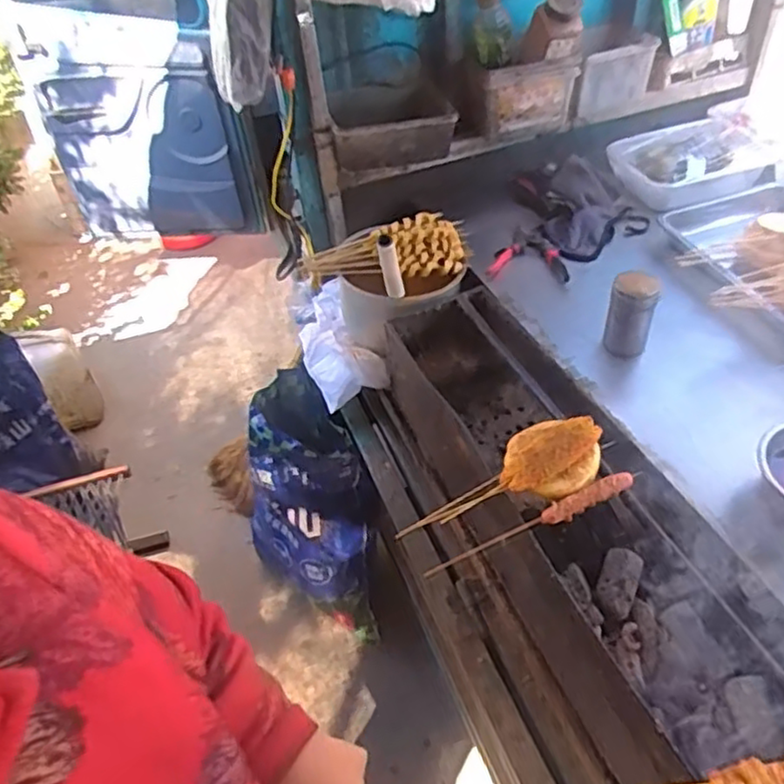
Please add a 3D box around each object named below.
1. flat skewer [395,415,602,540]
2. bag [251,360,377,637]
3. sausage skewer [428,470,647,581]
[{"bbox_3d":[0.136,0.107,0.861,0.281,0.035,0.084,-30,50,-7],"label":"flat skewer"},{"bbox_3d":[-0.177,0.262,1.503,0.252,0.629,0.224,-16,24,-13],"label":"bag"},{"bbox_3d":[0.168,0.159,0.814,0.276,0.021,0.023,-25,47,-1],"label":"sausage skewer"}]

